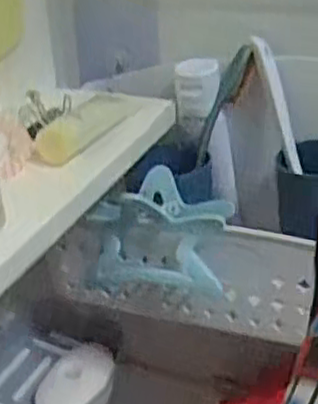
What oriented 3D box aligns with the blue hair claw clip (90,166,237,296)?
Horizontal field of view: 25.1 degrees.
[{"bbox_3d":[0.000,0.022,0.478,0.097,0.070,0.054,7,30,19],"label":"blue hair claw clip"}]

